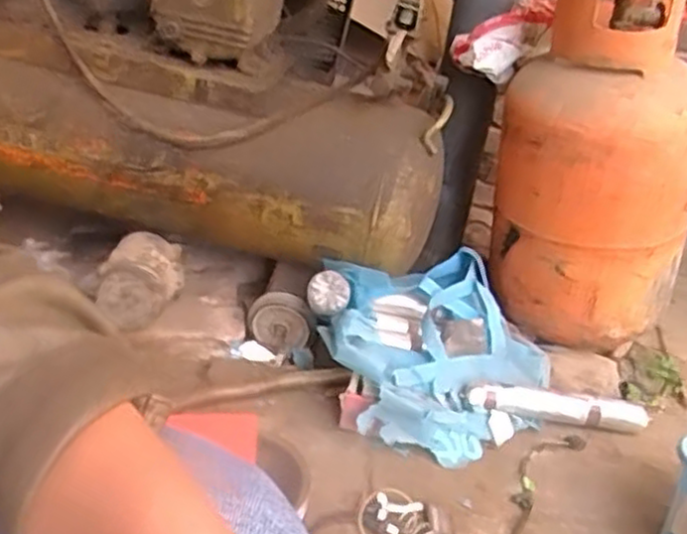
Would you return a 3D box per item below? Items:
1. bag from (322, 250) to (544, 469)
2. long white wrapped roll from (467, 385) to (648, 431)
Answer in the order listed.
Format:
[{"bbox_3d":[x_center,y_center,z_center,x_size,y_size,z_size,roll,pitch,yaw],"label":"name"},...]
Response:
[{"bbox_3d":[0.138,0.124,1.089,0.335,0.156,0.303,-5,33,-20],"label":"bag"},{"bbox_3d":[0.311,0.207,1.063,0.257,0.032,0.034,7,31,0],"label":"long white wrapped roll"}]

